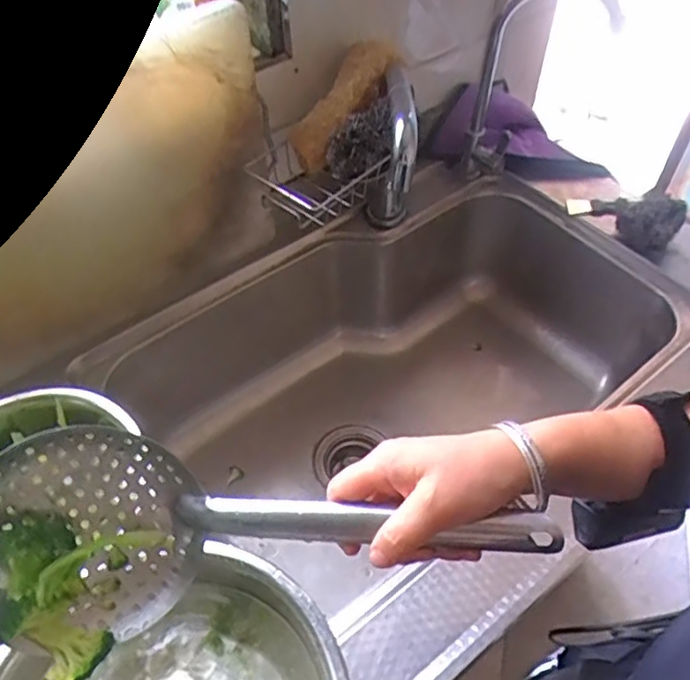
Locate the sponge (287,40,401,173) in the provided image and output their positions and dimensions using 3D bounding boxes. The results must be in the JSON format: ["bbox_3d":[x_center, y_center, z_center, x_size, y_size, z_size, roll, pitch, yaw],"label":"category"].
[{"bbox_3d":[-0.005,-0.264,0.725,0.057,0.031,0.154,39,92,26],"label":"sponge"}]

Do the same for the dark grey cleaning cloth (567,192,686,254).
[{"bbox_3d":[0.366,-0.172,0.840,0.066,0.066,0.142,-32,58,-22],"label":"dark grey cleaning cloth"}]

